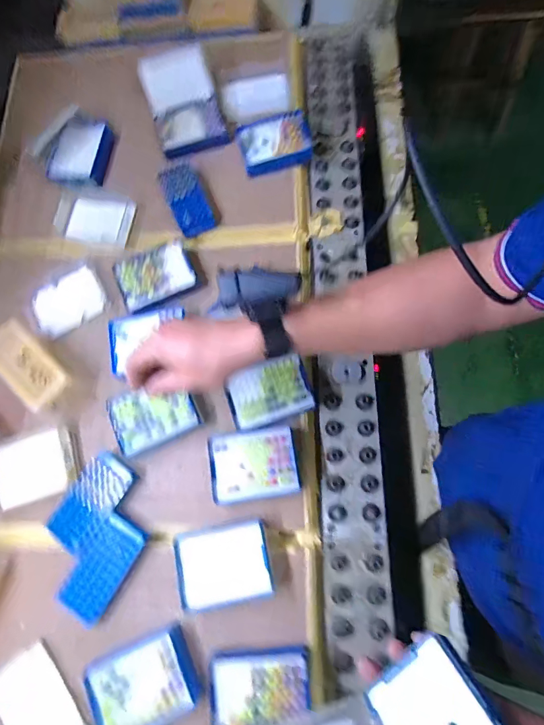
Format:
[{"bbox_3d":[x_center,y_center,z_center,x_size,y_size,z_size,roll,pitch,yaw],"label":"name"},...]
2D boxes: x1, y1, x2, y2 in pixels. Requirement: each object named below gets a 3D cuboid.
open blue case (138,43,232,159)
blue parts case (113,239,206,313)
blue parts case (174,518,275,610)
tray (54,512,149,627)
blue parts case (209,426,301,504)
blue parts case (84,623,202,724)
[{"bbox_3d":[-0.139,-0.407,0.622,0.108,0.057,0.168,-20,75,-4],"label":"open blue case"},{"bbox_3d":[-0.160,-0.122,0.555,0.113,0.029,0.081,-20,75,-4],"label":"blue parts case"},{"bbox_3d":[-0.055,0.234,0.456,0.105,0.030,0.081,-11,74,-2],"label":"blue parts case"},{"bbox_3d":[-0.199,0.244,0.464,0.059,0.025,0.113,31,77,10],"label":"tray"},{"bbox_3d":[-0.022,0.125,0.482,0.103,0.039,0.080,-8,74,2],"label":"blue parts case"},{"bbox_3d":[-0.143,0.351,0.427,0.114,0.037,0.086,-29,76,-6],"label":"blue parts case"}]

